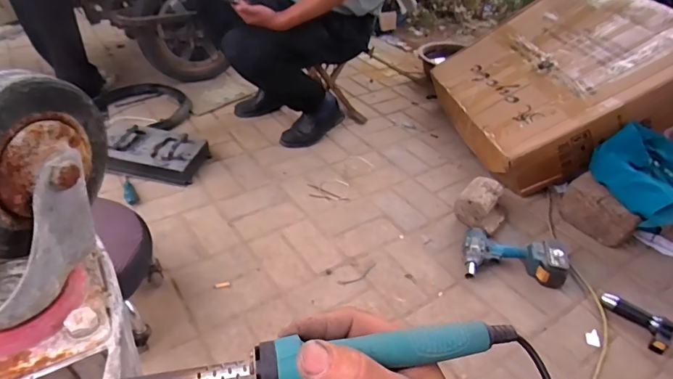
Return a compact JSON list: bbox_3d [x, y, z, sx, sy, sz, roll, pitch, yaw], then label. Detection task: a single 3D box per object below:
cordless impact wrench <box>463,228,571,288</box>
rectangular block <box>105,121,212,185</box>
[{"bbox_3d":[0.439,0.157,1.070,0.237,0.096,0.139,8,37,6],"label":"cordless impact wrench"},{"bbox_3d":[-0.567,-0.109,1.321,0.303,0.088,0.163,7,38,3],"label":"rectangular block"}]

